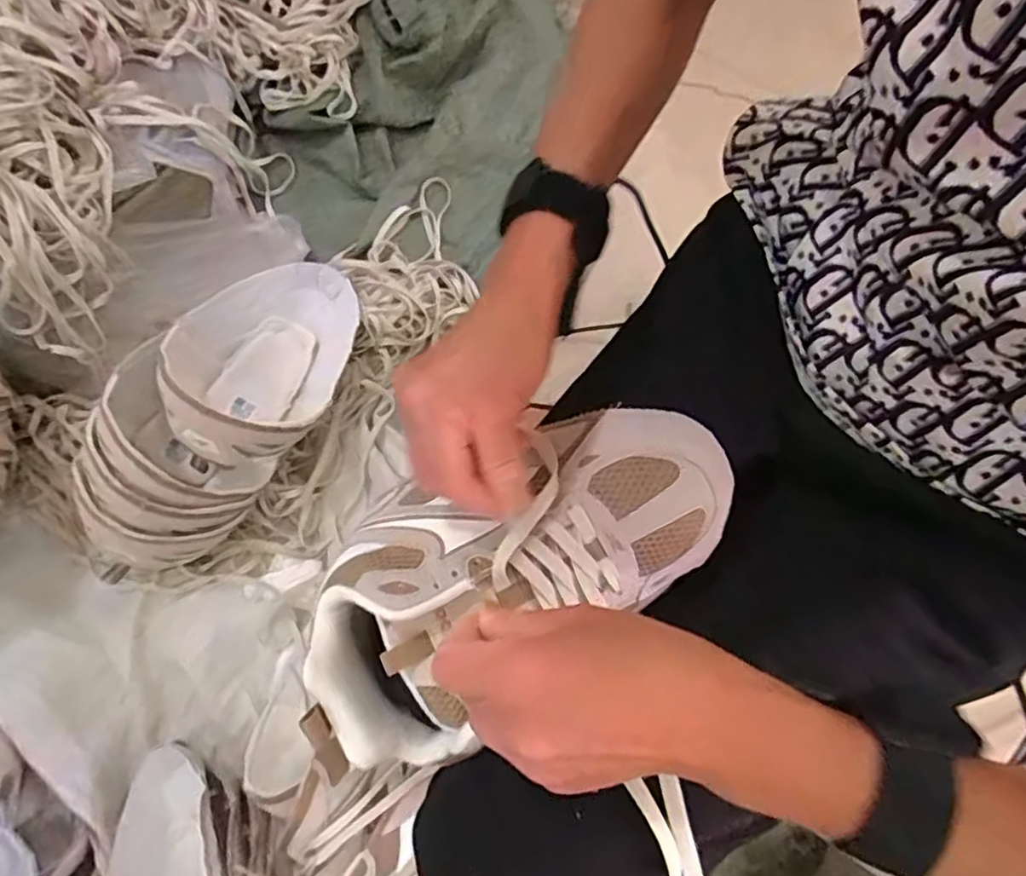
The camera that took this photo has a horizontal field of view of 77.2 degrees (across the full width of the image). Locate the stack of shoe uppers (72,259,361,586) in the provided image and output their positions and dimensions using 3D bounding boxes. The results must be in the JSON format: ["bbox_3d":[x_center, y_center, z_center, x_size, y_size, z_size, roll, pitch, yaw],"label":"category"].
[{"bbox_3d":[-0.294,-0.030,0.644,0.166,0.107,0.375,39,80,9],"label":"stack of shoe uppers"}]

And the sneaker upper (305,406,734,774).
[{"bbox_3d":[0.005,0.065,0.338,0.237,0.073,0.127,-31,78,-5],"label":"sneaker upper"}]

